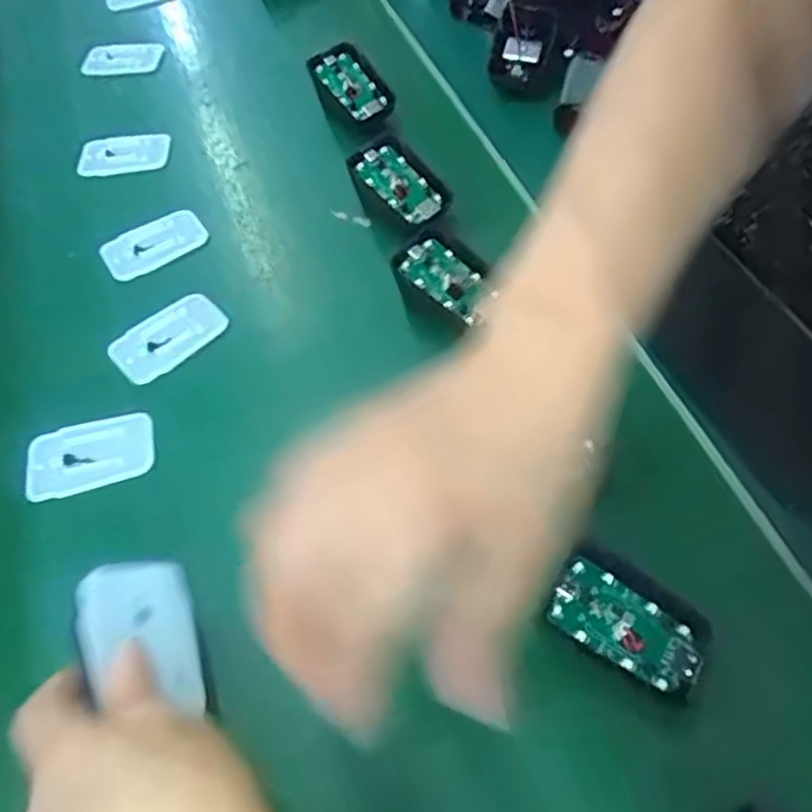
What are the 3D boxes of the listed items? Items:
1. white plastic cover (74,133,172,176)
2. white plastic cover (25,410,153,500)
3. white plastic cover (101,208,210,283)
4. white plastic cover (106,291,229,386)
[{"bbox_3d":[-0.220,-0.197,0.538,0.069,0.011,0.036,-6,55,1],"label":"white plastic cover"},{"bbox_3d":[-0.178,0.027,0.387,0.070,0.005,0.043,-16,56,-6],"label":"white plastic cover"},{"bbox_3d":[-0.176,-0.114,0.479,0.069,0.006,0.042,-30,58,-15],"label":"white plastic cover"},{"bbox_3d":[-0.149,-0.045,0.431,0.070,0.005,0.044,-39,61,-21],"label":"white plastic cover"}]

